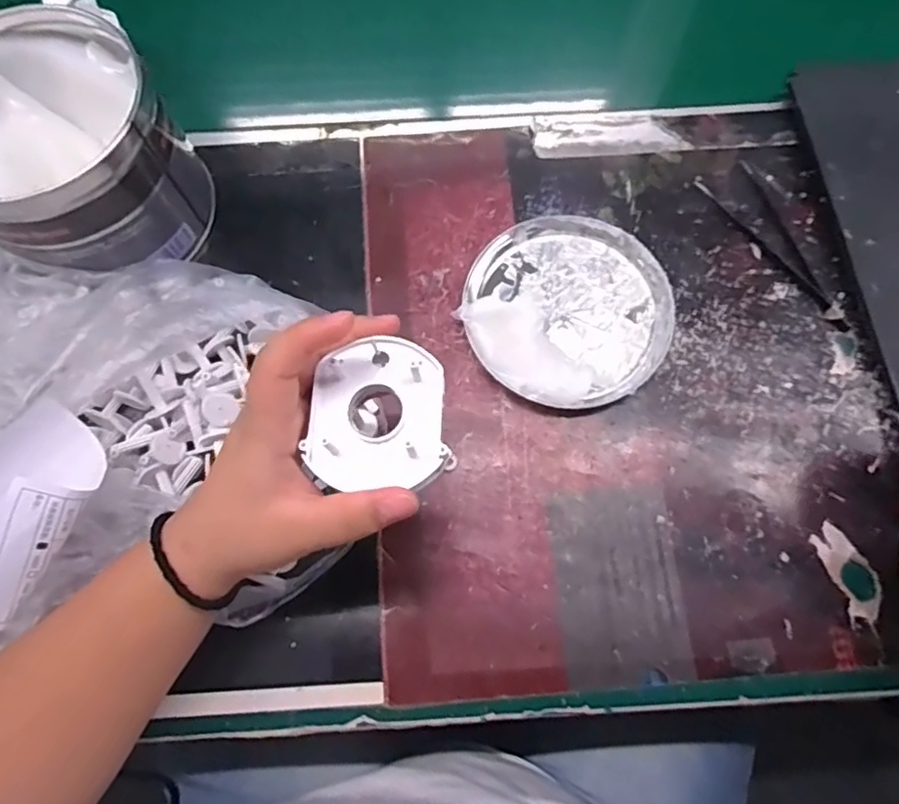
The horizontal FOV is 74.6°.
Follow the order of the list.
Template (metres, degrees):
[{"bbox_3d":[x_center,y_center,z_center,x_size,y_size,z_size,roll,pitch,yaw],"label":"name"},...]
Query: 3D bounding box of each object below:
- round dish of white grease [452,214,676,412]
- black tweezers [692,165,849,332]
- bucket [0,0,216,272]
[{"bbox_3d":[0.075,-0.060,0.369,0.126,0.025,0.125,0,73,0],"label":"round dish of white grease"},{"bbox_3d":[0.217,-0.102,0.385,0.036,0.005,0.131,-26,75,-8],"label":"black tweezers"},{"bbox_3d":[-0.223,-0.144,0.356,0.125,0.097,0.123,0,73,0],"label":"bucket"}]

